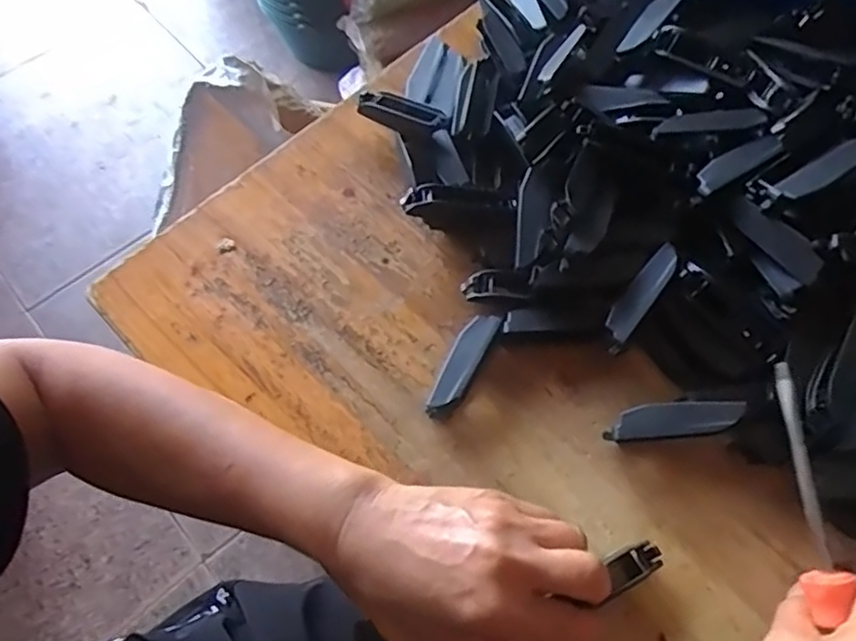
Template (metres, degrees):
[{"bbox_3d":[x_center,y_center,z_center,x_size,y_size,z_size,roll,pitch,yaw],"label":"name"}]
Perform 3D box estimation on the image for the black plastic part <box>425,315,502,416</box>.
[{"bbox_3d":[0.020,0.026,0.388,0.020,0.016,0.067,26,68,13],"label":"black plastic part"}]

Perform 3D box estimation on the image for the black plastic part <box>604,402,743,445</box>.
[{"bbox_3d":[0.135,0.056,0.362,0.071,0.012,0.019,-13,63,18],"label":"black plastic part"}]

